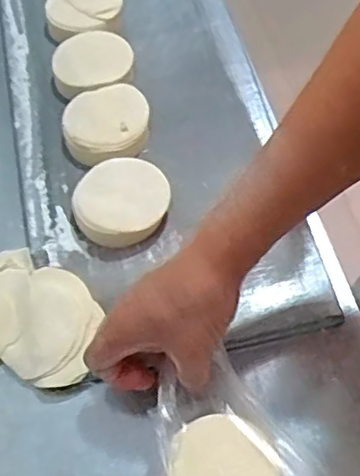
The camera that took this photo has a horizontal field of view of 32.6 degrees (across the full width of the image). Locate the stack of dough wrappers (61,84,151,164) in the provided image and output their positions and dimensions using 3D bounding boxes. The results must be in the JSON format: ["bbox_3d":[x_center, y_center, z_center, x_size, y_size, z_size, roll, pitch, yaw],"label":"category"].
[{"bbox_3d":[-0.075,-0.117,0.638,0.089,0.029,0.092,-18,62,-6],"label":"stack of dough wrappers"}]

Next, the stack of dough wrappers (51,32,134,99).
[{"bbox_3d":[-0.097,-0.193,0.685,0.091,0.032,0.078,-21,62,-9],"label":"stack of dough wrappers"}]

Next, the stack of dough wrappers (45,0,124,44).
[{"bbox_3d":[-0.112,-0.269,0.723,0.090,0.028,0.083,-18,62,-6],"label":"stack of dough wrappers"}]

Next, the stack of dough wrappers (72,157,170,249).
[{"bbox_3d":[-0.056,-0.038,0.589,0.088,0.036,0.085,-18,62,-6],"label":"stack of dough wrappers"}]

